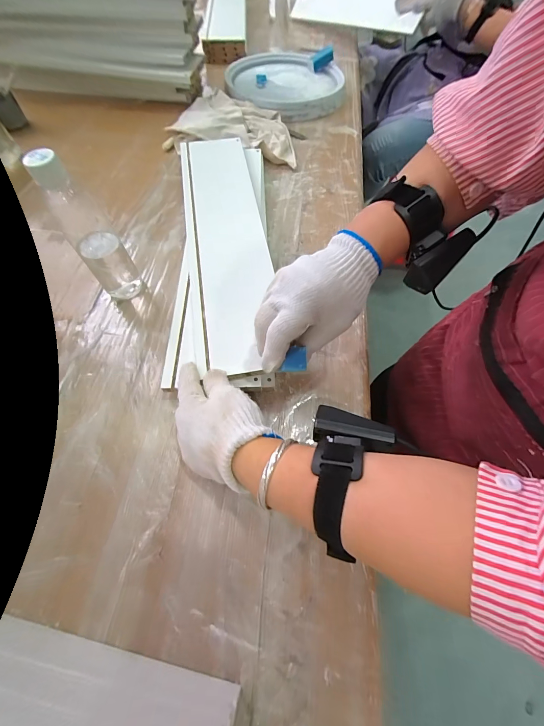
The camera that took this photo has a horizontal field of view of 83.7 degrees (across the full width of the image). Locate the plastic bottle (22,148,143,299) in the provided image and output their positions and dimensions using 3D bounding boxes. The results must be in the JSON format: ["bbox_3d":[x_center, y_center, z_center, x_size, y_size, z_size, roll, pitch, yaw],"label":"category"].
[{"bbox_3d":[-0.227,-0.165,0.389,0.061,0.189,0.060,-33,66,-18],"label":"plastic bottle"}]

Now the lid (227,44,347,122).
[{"bbox_3d":[0.037,-0.725,0.777,0.293,0.030,0.310,7,61,4],"label":"lid"}]

